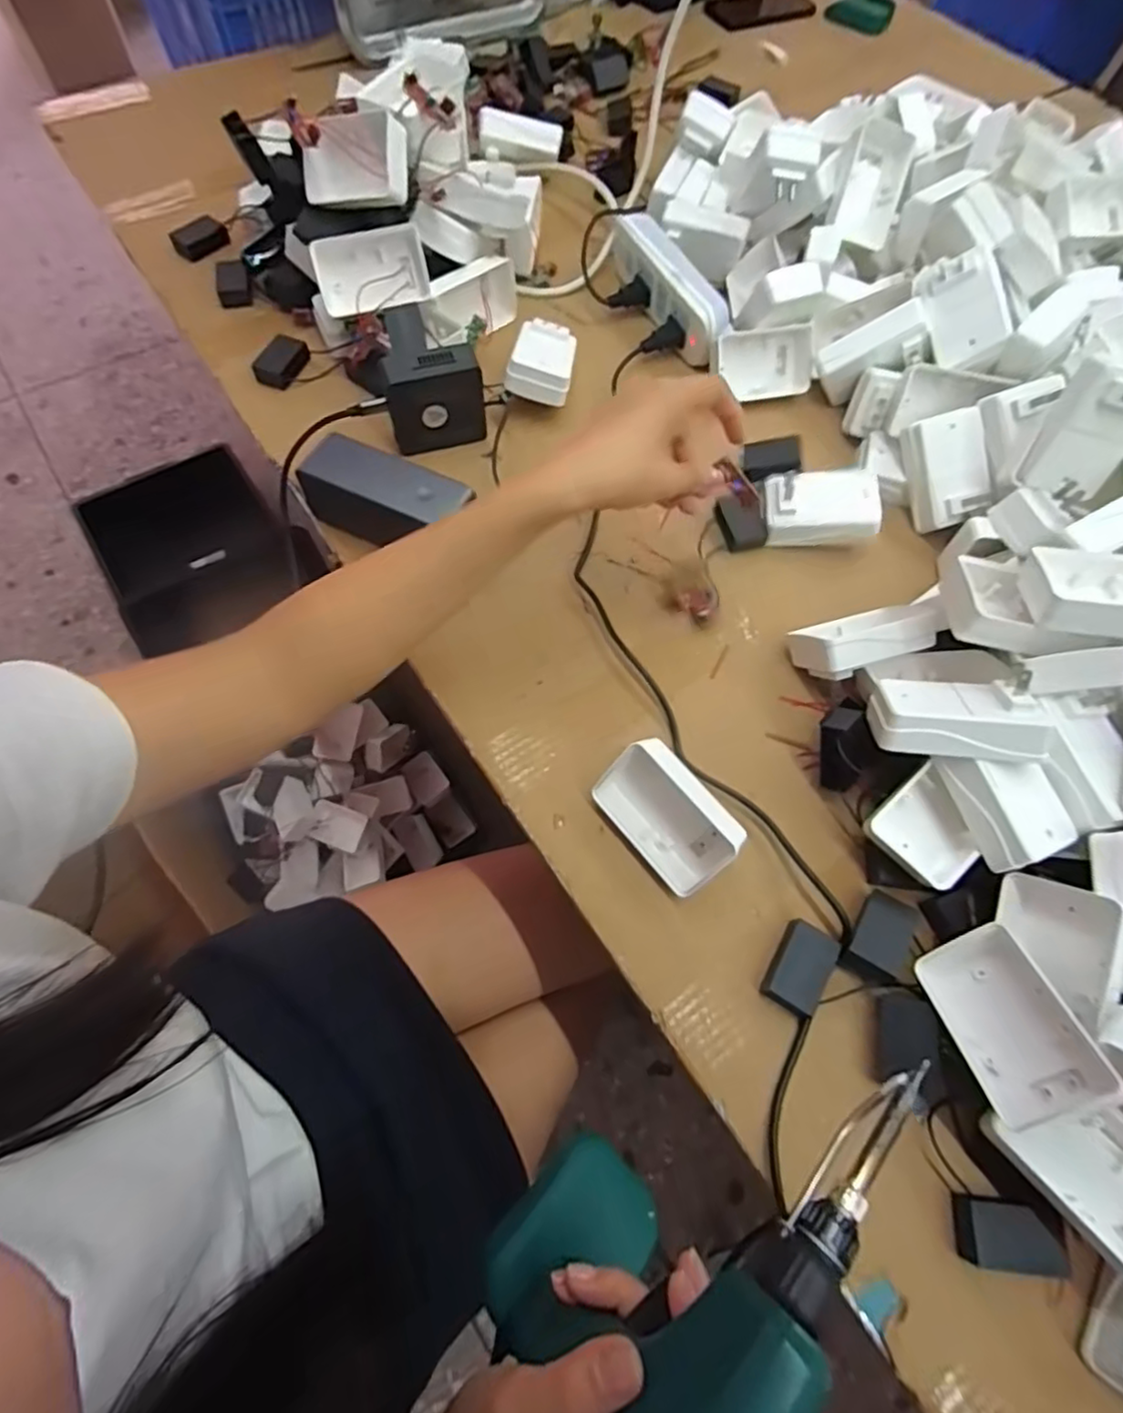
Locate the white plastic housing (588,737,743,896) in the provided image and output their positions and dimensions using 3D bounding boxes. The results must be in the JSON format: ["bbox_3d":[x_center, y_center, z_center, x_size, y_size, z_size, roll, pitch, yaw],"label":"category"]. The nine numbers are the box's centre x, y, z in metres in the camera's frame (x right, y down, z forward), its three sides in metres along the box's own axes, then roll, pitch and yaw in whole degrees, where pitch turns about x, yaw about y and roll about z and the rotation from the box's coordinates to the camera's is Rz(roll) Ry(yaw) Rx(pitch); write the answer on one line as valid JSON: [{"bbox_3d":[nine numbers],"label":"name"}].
[{"bbox_3d":[0.066,0.070,0.404,0.053,0.047,0.089,-36,72,-17],"label":"white plastic housing"}]

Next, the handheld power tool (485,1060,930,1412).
[{"bbox_3d":[0.053,0.214,0.268,0.196,0.159,0.077,-42,73,-12],"label":"handheld power tool"}]

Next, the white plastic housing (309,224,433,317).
[{"bbox_3d":[-0.160,-0.365,0.538,0.091,0.048,0.045,-17,68,-10],"label":"white plastic housing"}]

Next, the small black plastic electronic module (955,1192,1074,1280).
[{"bbox_3d":[0.231,0.274,0.329,0.046,0.019,0.028,8,66,1],"label":"small black plastic electronic module"}]

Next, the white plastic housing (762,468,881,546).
[{"bbox_3d":[0.206,-0.160,0.506,0.087,0.029,0.053,-1,70,3],"label":"white plastic housing"}]

